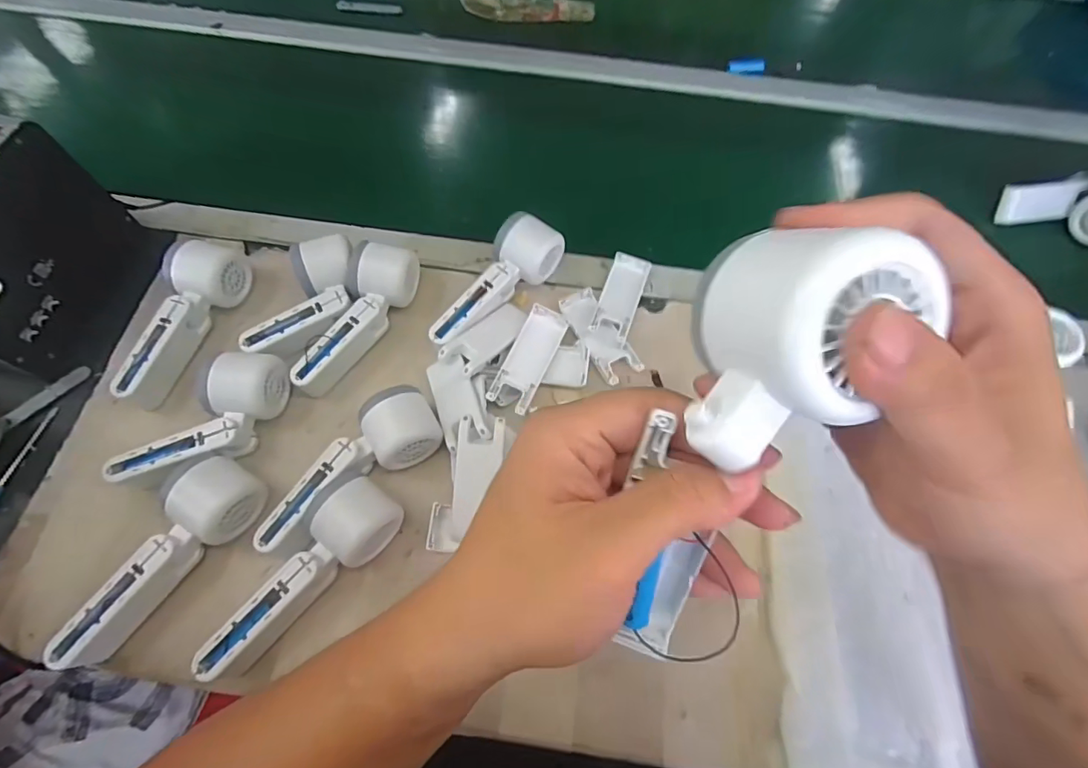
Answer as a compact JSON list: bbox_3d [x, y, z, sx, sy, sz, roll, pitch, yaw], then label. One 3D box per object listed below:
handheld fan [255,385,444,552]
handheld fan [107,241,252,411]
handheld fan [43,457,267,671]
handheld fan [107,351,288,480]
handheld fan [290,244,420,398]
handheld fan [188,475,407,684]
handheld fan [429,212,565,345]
[{"bbox_3d":[-0.162,0.070,0.416,0.167,0.047,0.063,-40,72,-18],"label":"handheld fan"},{"bbox_3d":[-0.347,-0.067,0.466,0.048,0.064,0.172,19,66,7],"label":"handheld fan"},{"bbox_3d":[-0.298,0.131,0.384,0.052,0.050,0.168,39,70,15],"label":"handheld fan"},{"bbox_3d":[-0.284,0.034,0.426,0.063,0.049,0.152,36,69,14],"label":"handheld fan"},{"bbox_3d":[-0.175,-0.062,0.472,0.057,0.055,0.155,16,66,6],"label":"handheld fan"},{"bbox_3d":[-0.185,0.145,0.376,0.061,0.051,0.171,42,71,16],"label":"handheld fan"},{"bbox_3d":[-0.046,-0.094,0.490,0.061,0.054,0.157,31,68,12],"label":"handheld fan"}]

